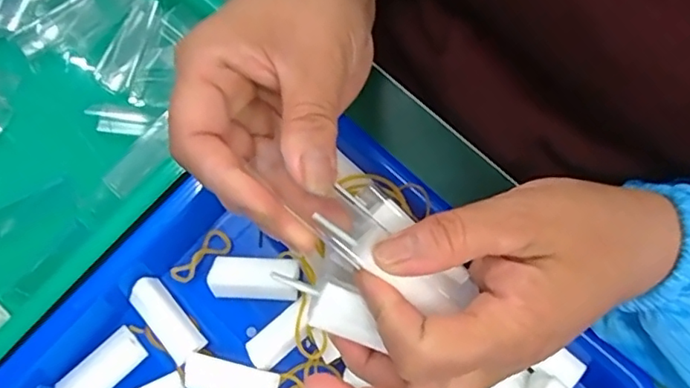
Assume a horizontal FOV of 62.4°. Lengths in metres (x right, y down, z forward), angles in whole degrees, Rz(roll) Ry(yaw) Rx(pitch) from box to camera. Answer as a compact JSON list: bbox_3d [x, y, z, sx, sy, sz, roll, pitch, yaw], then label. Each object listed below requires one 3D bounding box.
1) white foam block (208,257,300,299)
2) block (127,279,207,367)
[{"bbox_3d":[-0.047,0.044,0.297,0.045,0.011,0.020,1,77,4],"label":"white foam block"},{"bbox_3d":[-0.094,0.066,0.297,0.020,0.011,0.047,-41,78,-6],"label":"block"}]

